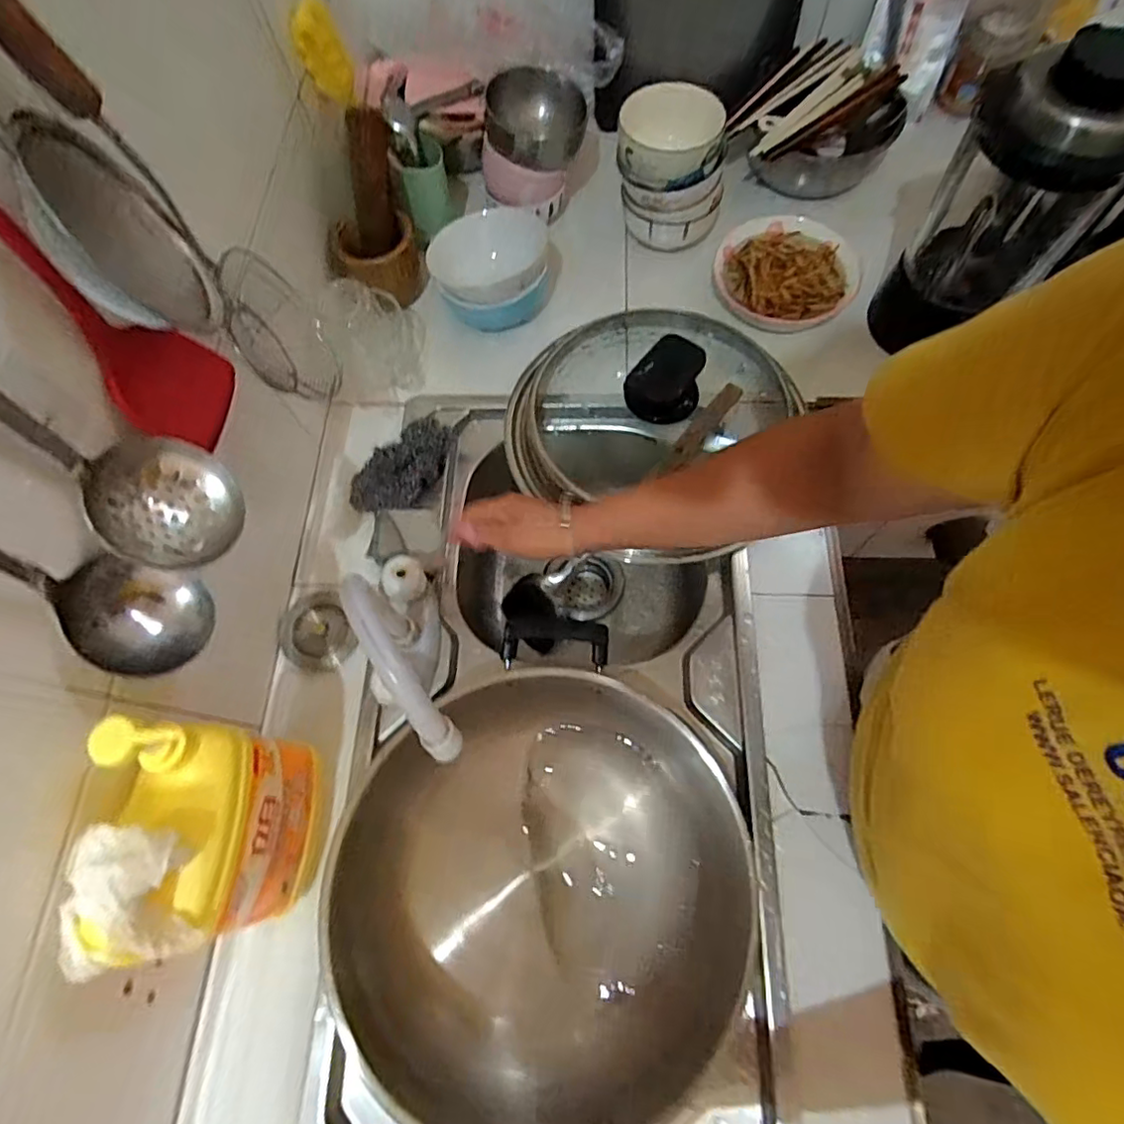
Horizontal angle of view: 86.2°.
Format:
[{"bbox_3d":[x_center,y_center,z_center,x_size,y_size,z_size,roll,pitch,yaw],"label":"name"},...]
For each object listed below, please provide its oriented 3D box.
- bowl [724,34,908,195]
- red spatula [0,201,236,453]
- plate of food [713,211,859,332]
[{"bbox_3d":[0.359,-0.597,0.827,0.185,0.087,0.234,32,73,13],"label":"bowl"},{"bbox_3d":[-0.298,-0.173,0.345,0.036,0.332,0.091,2,69,6],"label":"red spatula"},{"bbox_3d":[0.276,-0.356,0.748,0.169,0.041,0.149,3,69,3],"label":"plate of food"}]

